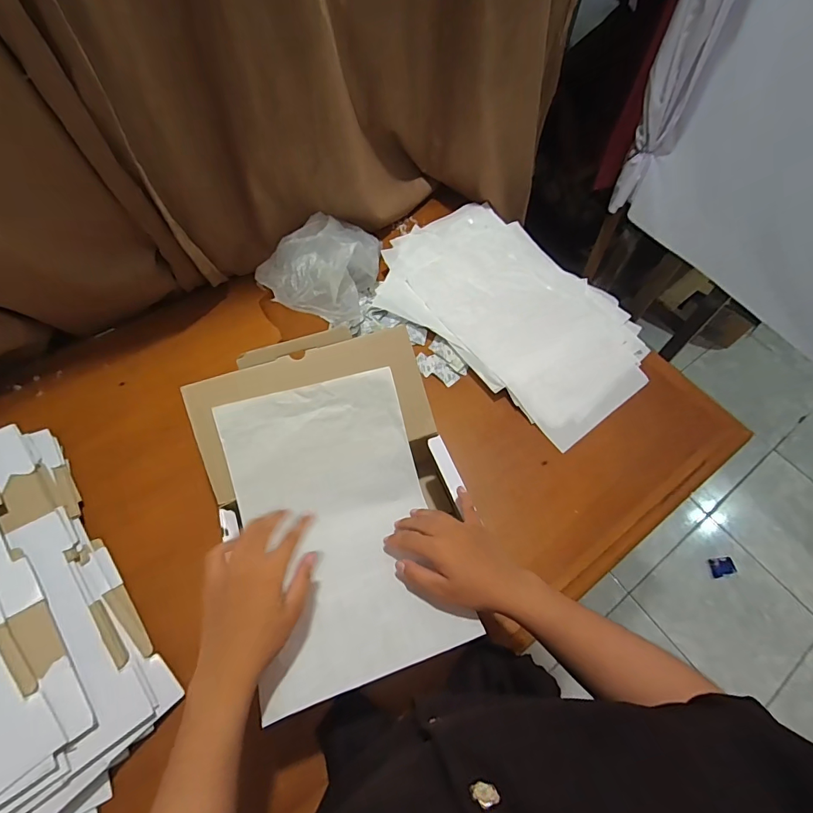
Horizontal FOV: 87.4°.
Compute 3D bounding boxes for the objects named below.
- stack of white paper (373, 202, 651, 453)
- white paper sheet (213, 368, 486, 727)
[{"bbox_3d":[0.189,-0.175,0.771,0.479,0.060,0.309,40,66,19],"label":"stack of white paper"},{"bbox_3d":[-0.071,0.132,0.465,0.205,0.062,0.297,-15,61,-10],"label":"white paper sheet"}]

